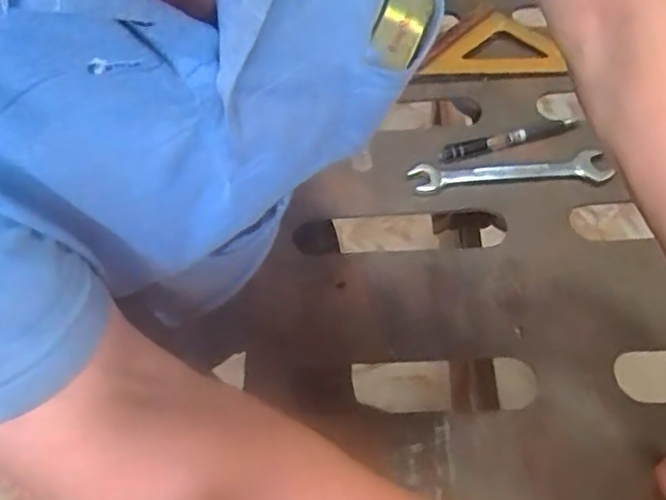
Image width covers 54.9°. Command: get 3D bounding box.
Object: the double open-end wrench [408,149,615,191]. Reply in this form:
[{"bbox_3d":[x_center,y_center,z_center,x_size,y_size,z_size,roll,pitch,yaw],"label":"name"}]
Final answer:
[{"bbox_3d":[0.165,-0.074,0.602,0.177,0.009,0.031,-3,53,2],"label":"double open-end wrench"}]

